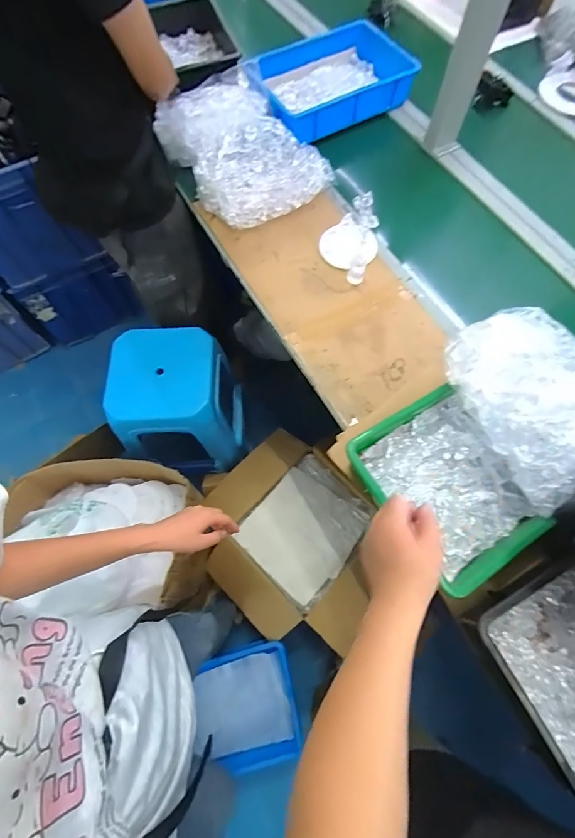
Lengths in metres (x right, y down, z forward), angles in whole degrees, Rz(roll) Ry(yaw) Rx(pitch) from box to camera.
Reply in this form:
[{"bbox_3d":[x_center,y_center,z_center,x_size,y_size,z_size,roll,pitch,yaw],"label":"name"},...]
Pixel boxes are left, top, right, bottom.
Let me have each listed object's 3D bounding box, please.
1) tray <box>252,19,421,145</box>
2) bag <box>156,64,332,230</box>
[{"bbox_3d":[0.110,-0.916,1.059,0.439,0.088,0.280,-27,69,-11],"label":"tray"},{"bbox_3d":[-0.111,-0.658,0.937,0.291,0.128,0.416,-33,71,-14],"label":"bag"}]

